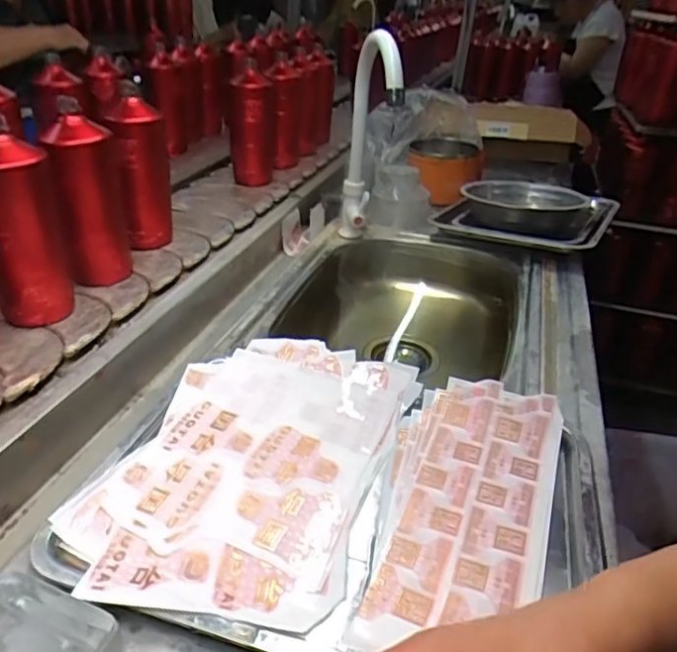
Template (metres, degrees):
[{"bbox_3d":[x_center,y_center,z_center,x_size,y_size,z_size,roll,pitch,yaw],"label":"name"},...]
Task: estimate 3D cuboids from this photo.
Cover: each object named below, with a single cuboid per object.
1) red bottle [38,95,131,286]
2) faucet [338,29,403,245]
[{"bbox_3d":[-0.290,-0.149,0.681,0.067,0.191,0.069,-7,33,-14],"label":"red bottle"},{"bbox_3d":[0.041,-0.256,0.812,0.061,0.271,0.204,4,29,-4],"label":"faucet"}]

